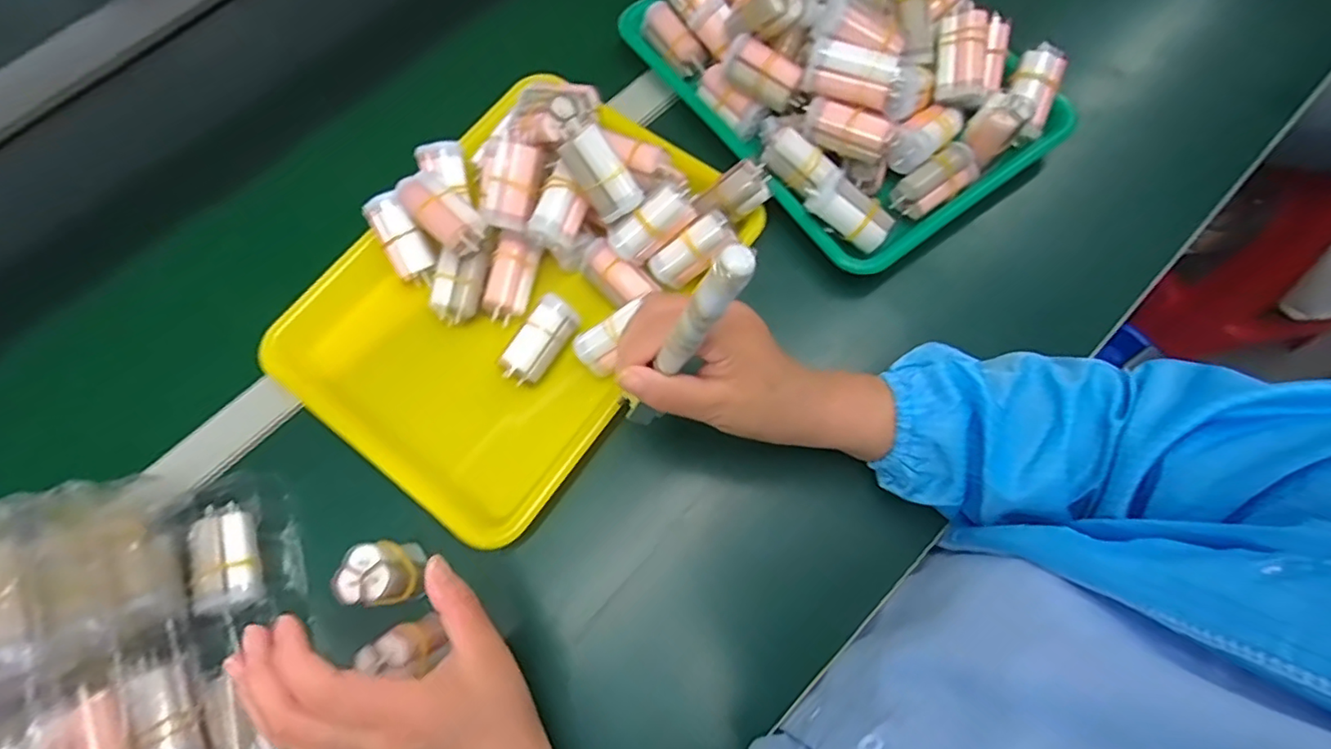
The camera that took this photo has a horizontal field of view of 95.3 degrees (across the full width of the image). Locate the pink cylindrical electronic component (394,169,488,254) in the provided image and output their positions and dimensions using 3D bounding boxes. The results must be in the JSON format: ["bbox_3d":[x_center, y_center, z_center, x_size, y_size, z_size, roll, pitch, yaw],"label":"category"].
[{"bbox_3d":[-0.163,-0.117,0.448,0.037,0.032,0.073,-41,73,-11],"label":"pink cylindrical electronic component"}]

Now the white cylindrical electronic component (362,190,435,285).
[{"bbox_3d":[-0.201,-0.106,0.472,0.038,0.028,0.070,-26,97,13],"label":"white cylindrical electronic component"}]

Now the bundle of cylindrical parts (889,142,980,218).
[{"bbox_3d":[0.213,-0.152,0.477,0.065,0.023,0.031,-33,72,-9],"label":"bundle of cylindrical parts"}]

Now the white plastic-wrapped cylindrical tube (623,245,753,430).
[{"bbox_3d":[0.007,-0.012,0.319,0.015,0.154,0.015,10,58,-16],"label":"white plastic-wrapped cylindrical tube"}]

